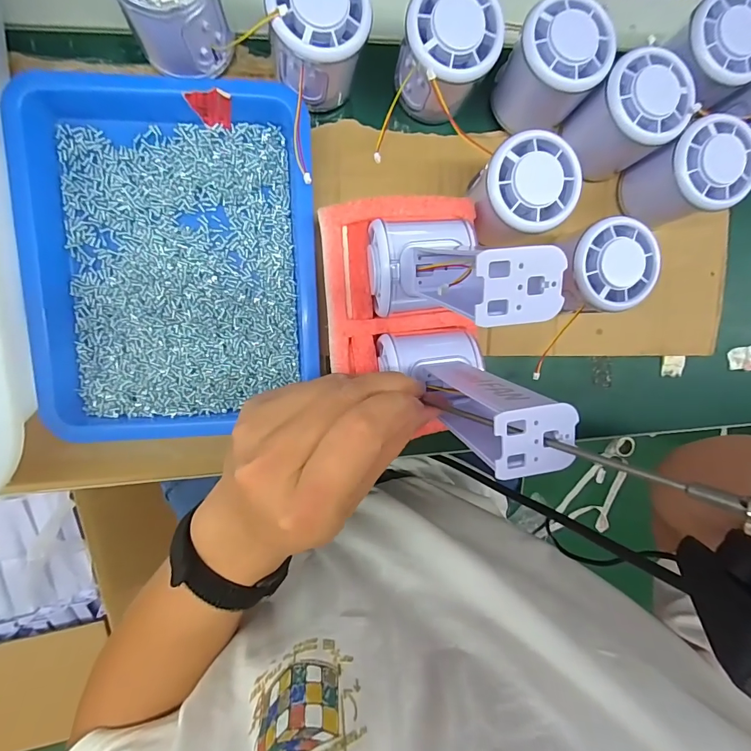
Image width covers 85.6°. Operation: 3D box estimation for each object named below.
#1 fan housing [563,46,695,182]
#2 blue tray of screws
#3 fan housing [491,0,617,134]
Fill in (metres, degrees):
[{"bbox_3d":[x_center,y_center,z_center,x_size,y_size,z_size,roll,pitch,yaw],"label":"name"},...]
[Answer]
[{"bbox_3d":[0.163,-0.169,0.268,0.051,0.055,0.055,-1,96,-8],"label":"fan housing"},{"bbox_3d":[-0.125,-0.073,0.260,0.171,0.027,0.223,-2,96,-7],"label":"blue tray of screws"},{"bbox_3d":[0.110,-0.195,0.261,0.054,0.055,0.052,-1,96,-8],"label":"fan housing"}]

